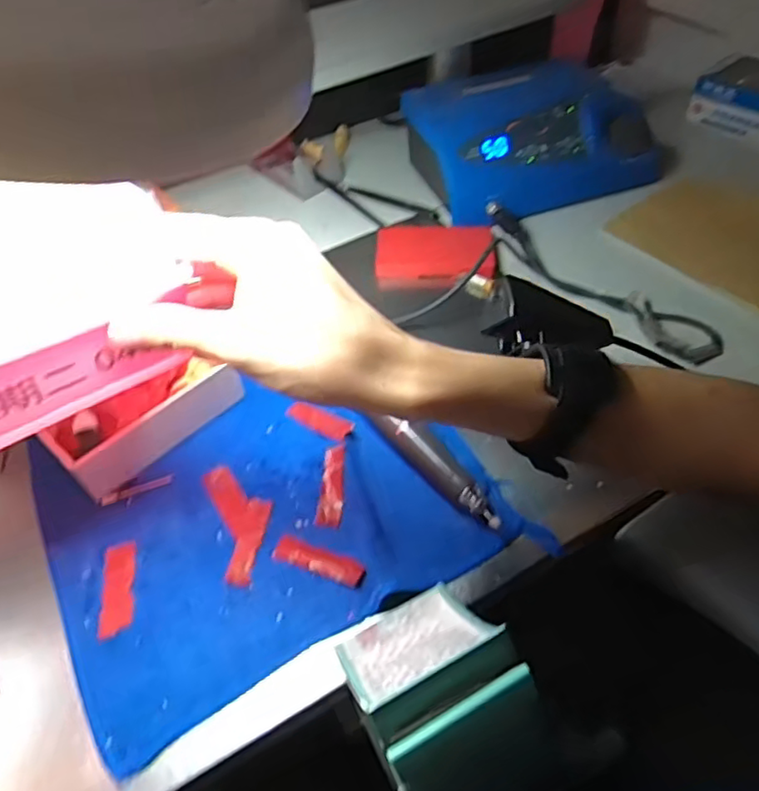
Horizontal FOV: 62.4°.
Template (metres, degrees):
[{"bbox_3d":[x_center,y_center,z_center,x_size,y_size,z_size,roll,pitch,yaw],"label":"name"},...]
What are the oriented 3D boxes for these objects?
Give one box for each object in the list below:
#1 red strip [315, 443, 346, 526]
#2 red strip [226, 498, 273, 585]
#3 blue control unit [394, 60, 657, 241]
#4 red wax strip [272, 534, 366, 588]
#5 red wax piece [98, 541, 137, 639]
[{"bbox_3d":[-0.033,0.061,0.430,0.016,0.004,0.059,-4,58,12],"label":"red strip"},{"bbox_3d":[-0.085,0.094,0.410,0.016,0.004,0.059,5,50,9],"label":"red strip"},{"bbox_3d":[0.154,-0.266,0.648,0.214,0.068,0.205,-20,51,-12],"label":"blue control unit"},{"bbox_3d":[-0.038,0.104,0.398,0.061,0.006,0.017,16,52,18],"label":"red wax strip"},{"bbox_3d":[-0.165,0.121,0.396,0.020,0.004,0.059,-10,49,-4],"label":"red wax piece"}]

